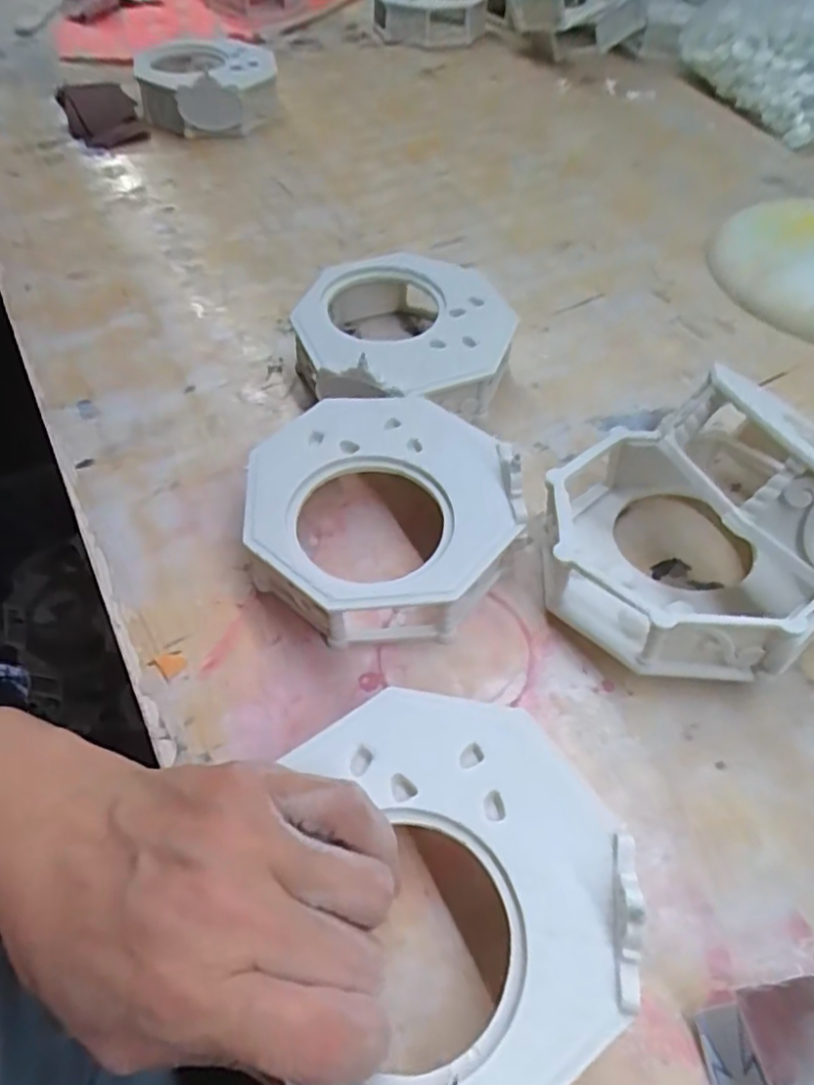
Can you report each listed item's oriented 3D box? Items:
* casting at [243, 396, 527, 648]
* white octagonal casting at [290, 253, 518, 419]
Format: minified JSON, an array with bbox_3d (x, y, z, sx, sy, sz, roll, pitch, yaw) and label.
[{"bbox_3d":[-0.012,-0.014,0.298,0.113,0.037,0.114,35,61,21],"label":"casting"},{"bbox_3d":[-0.003,-0.114,0.369,0.115,0.041,0.116,-15,56,-12],"label":"white octagonal casting"}]

